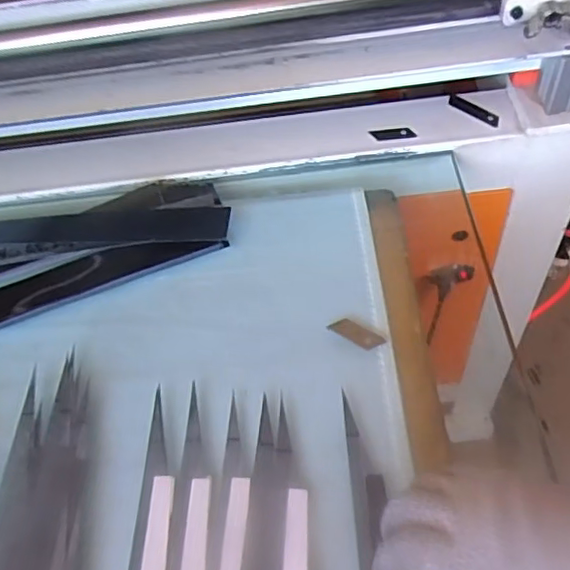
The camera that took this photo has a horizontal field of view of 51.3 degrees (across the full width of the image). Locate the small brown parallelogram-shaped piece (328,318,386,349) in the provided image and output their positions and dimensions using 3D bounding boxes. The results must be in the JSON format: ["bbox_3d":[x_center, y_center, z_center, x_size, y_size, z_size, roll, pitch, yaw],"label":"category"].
[{"bbox_3d":[0.061,0.042,0.509,0.047,0.009,0.016,32,63,25],"label":"small brown parallelogram-shaped piece"}]

